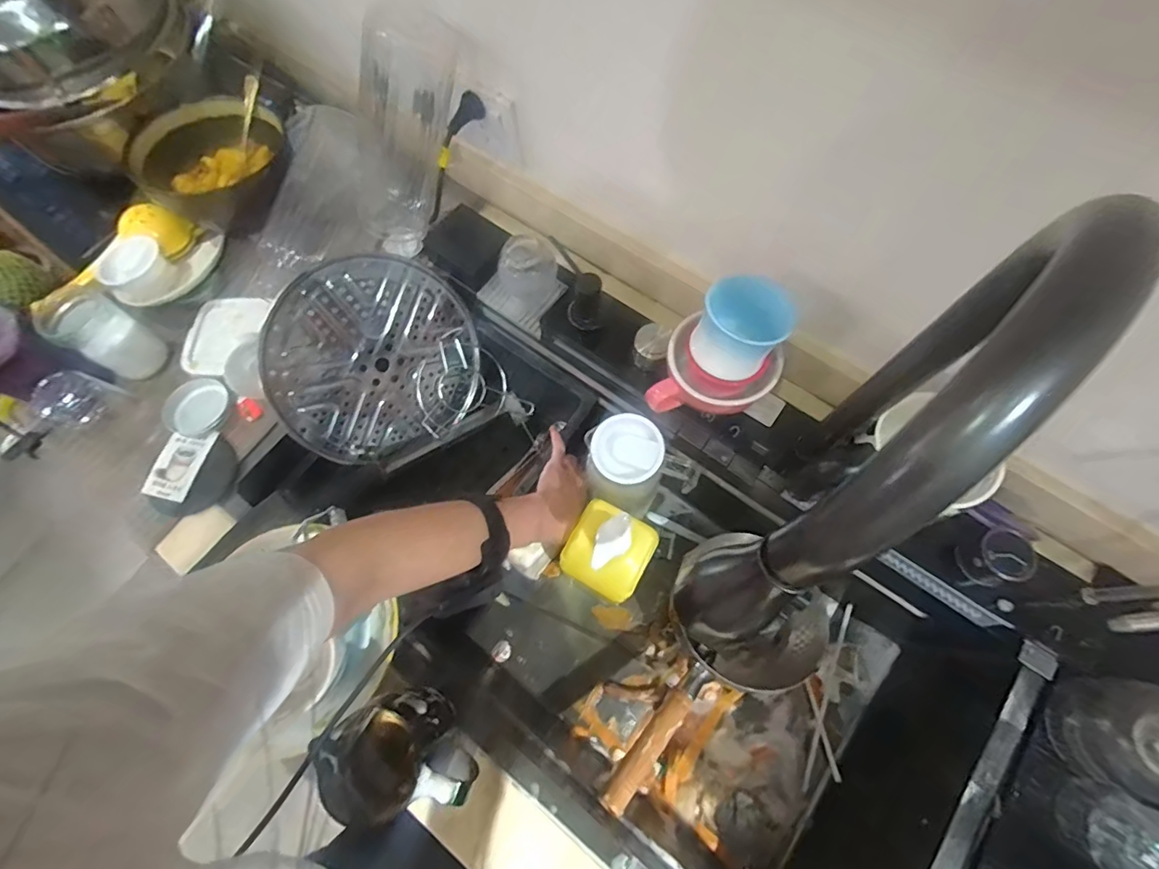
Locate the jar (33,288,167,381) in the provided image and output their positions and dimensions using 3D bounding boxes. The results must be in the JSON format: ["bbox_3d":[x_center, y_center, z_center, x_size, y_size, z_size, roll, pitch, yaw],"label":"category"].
[{"bbox_3d":[-0.502,-0.108,0.543,0.069,0.092,0.056,32,74,13],"label":"jar"}]

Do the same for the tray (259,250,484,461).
[{"bbox_3d":[-0.233,-0.087,0.607,0.235,0.231,0.019,-28,29,-29],"label":"tray"}]

